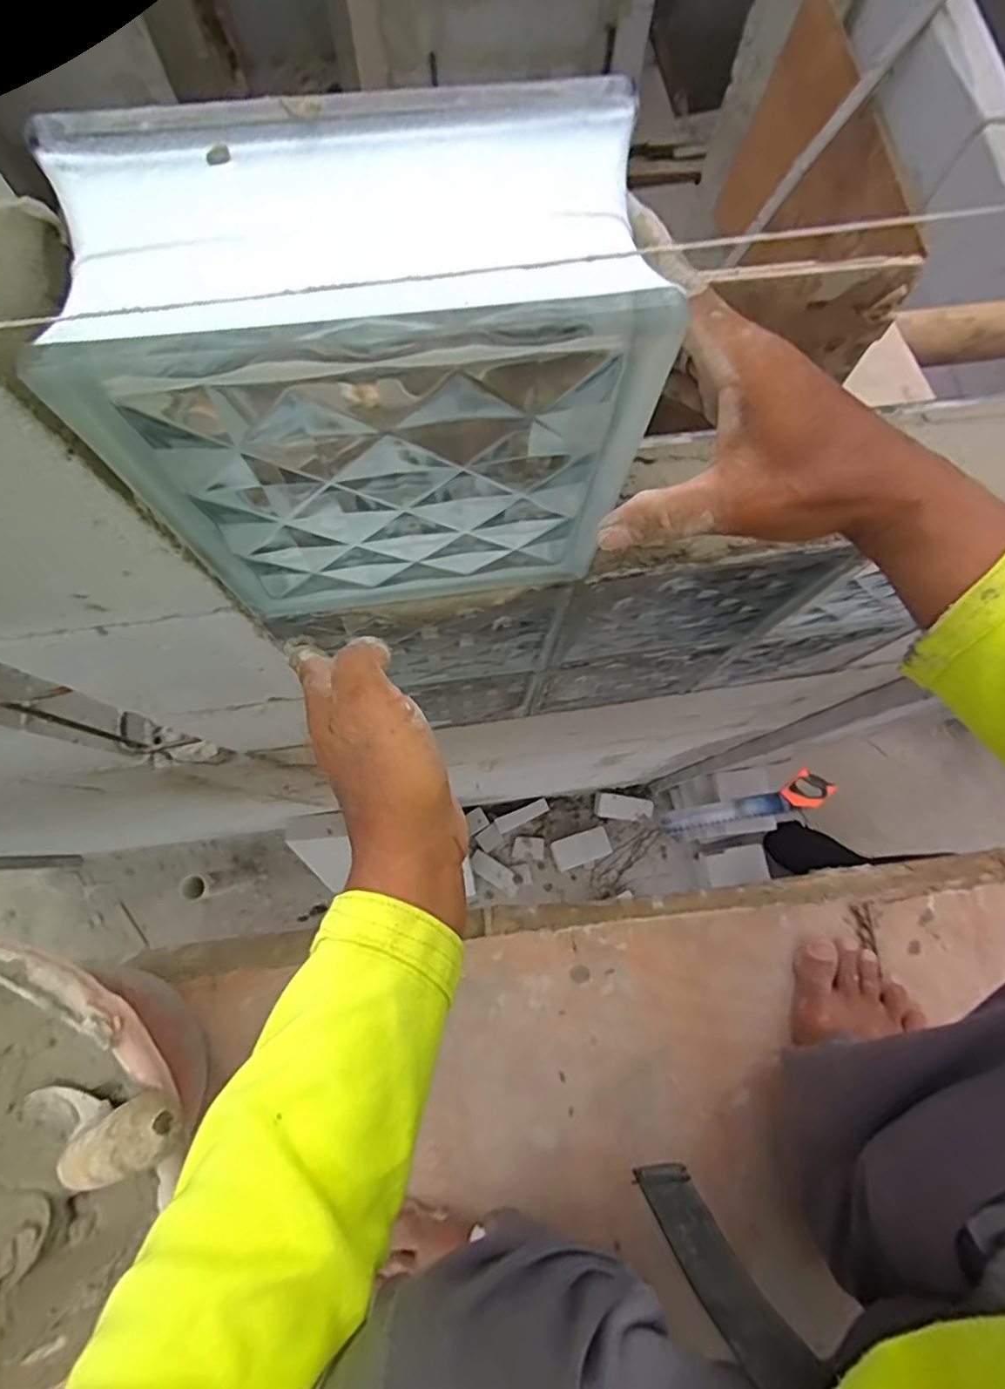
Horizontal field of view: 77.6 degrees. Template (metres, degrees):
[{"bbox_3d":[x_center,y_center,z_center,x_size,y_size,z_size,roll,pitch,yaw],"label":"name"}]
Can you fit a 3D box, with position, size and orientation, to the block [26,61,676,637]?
[{"bbox_3d":[-0.048,-0.117,0.270,0.183,0.182,0.089,-10,77,-4],"label":"block"}]

